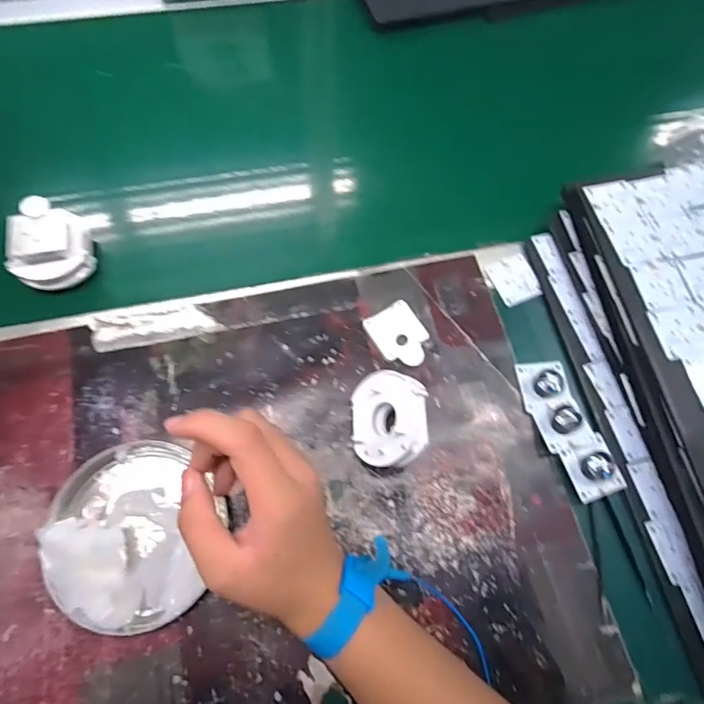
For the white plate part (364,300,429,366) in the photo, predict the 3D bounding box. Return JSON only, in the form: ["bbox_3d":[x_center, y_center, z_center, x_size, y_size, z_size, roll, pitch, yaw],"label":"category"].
[{"bbox_3d":[0.043,-0.014,0.410,0.044,0.009,0.056,-30,74,-13],"label":"white plate part"}]

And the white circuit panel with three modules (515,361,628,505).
[{"bbox_3d":[0.179,0.061,0.383,0.045,0.017,0.119,-18,71,-10],"label":"white circuit panel with three modules"}]

